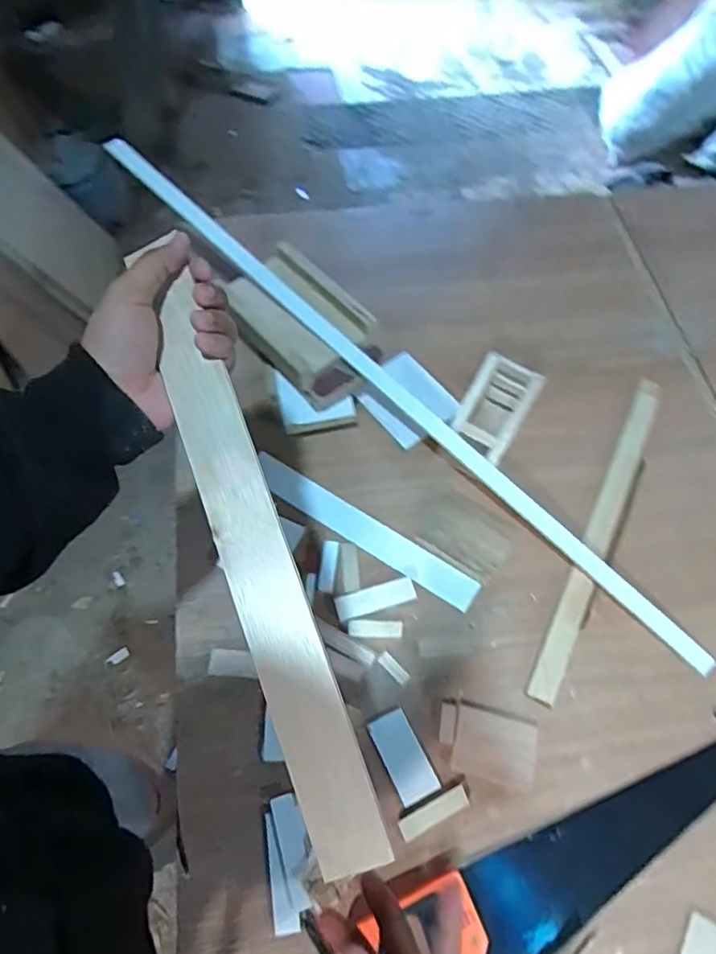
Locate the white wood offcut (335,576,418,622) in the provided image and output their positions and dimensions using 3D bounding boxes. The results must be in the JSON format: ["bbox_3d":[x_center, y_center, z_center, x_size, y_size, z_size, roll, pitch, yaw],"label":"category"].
[{"bbox_3d":[0.020,0.145,0.687,0.094,0.016,0.031,-14,63,-6],"label":"white wood offcut"}]

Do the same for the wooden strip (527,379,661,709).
[{"bbox_3d":[0.318,0.054,0.744,0.034,0.012,0.495,26,65,11],"label":"wooden strip"}]

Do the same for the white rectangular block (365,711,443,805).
[{"bbox_3d":[0.049,0.300,0.619,0.044,0.006,0.087,-24,67,-13],"label":"white rectangular block"}]

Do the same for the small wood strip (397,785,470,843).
[{"bbox_3d":[0.078,0.346,0.591,0.076,0.008,0.021,-23,66,-13],"label":"small wood strip"}]

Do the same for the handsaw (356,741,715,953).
[{"bbox_3d":[0.247,0.376,0.578,0.471,0.026,0.105,-22,64,-15],"label":"handsaw"}]

